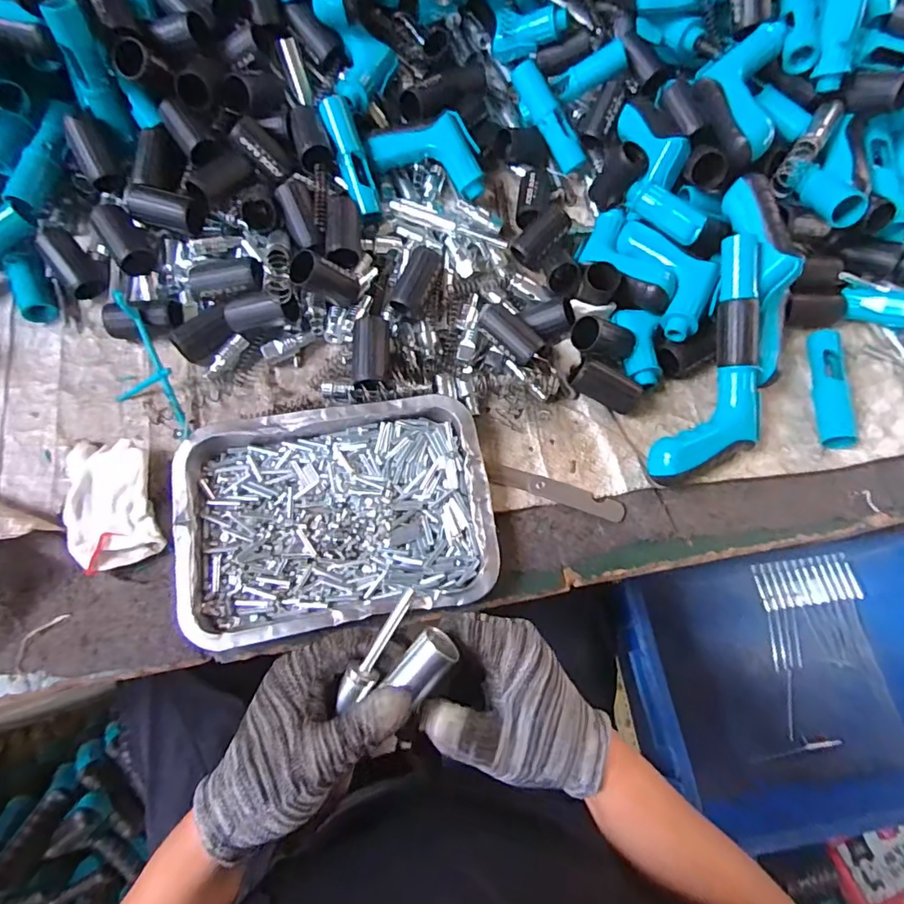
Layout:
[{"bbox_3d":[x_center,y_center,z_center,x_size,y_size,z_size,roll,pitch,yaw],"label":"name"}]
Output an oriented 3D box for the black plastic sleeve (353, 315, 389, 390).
[{"bbox_3d":[-0.074,-0.089,0.483,0.030,0.029,0.068,1,71,-3],"label":"black plastic sleeve"}]

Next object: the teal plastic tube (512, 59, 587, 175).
[{"bbox_3d":[0.109,-0.374,0.584,0.023,0.027,0.123,-37,103,-12],"label":"teal plastic tube"}]

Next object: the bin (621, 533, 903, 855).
[{"bbox_3d":[0.433,0.282,0.652,0.425,0.162,0.296,-9,72,-6],"label":"bin"}]

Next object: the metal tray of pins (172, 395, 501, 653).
[{"bbox_3d":[-0.097,0.053,0.444,0.253,0.031,0.182,-10,72,-7],"label":"metal tray of pins"}]

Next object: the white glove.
[{"bbox_3d":[-0.289,0.038,0.443,0.070,0.026,0.119,-18,73,-9],"label":"white glove"}]

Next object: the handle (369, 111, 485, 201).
[{"bbox_3d":[-0.023,-0.327,0.562,0.124,0.069,0.032,12,30,-2],"label":"handle"}]

